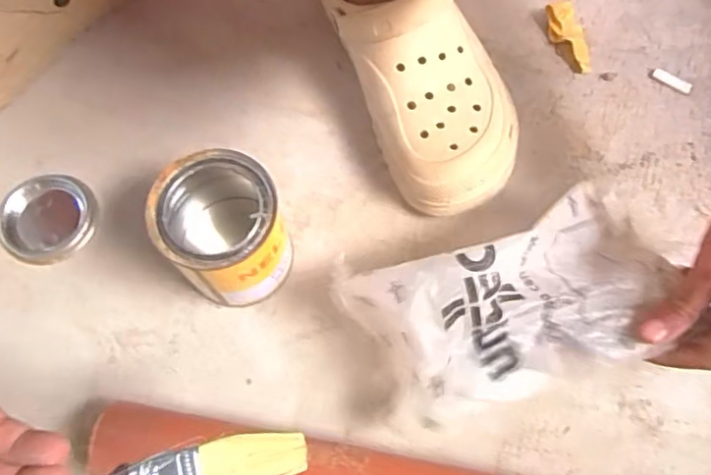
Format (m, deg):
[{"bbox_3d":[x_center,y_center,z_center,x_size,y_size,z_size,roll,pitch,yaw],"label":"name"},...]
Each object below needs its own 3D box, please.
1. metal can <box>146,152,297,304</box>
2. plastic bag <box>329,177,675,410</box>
[{"bbox_3d":[-0.092,-0.002,0.416,0.081,0.100,0.084,-1,69,2],"label":"metal can"},{"bbox_3d":[0.105,0.041,0.375,0.202,0.061,0.106,-21,70,-6],"label":"plastic bag"}]

